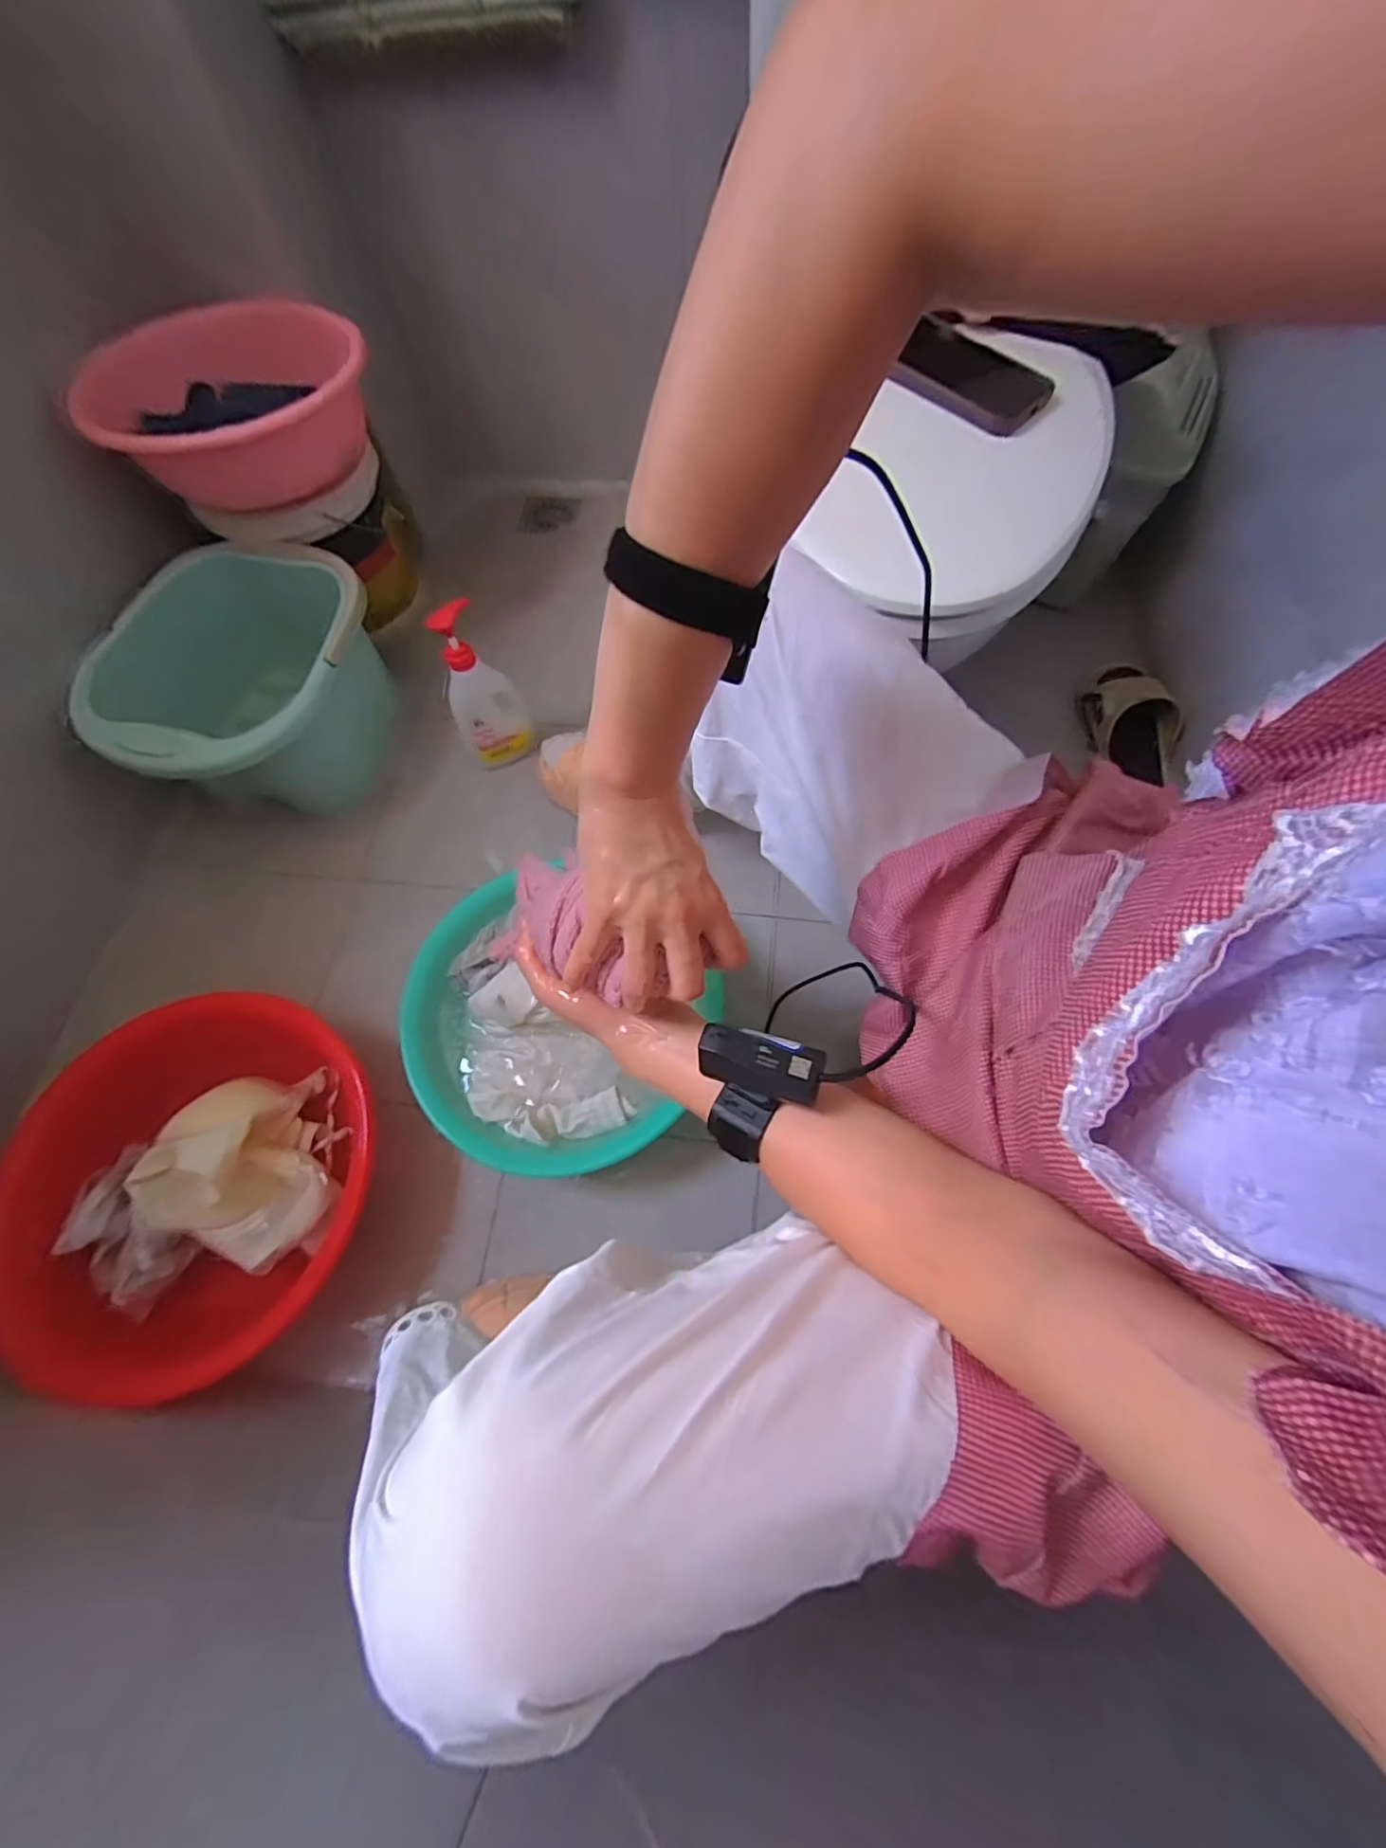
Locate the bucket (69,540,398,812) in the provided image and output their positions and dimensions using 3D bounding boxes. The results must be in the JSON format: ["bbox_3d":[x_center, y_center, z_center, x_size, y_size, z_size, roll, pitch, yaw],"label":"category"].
[{"bbox_3d":[-0.613,-0.328,0.864,0.284,0.210,0.363,30,72,12],"label":"bucket"}]

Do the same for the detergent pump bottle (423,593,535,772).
[{"bbox_3d":[-0.301,-0.332,0.839,0.101,0.239,0.074,-25,70,-9],"label":"detergent pump bottle"}]

